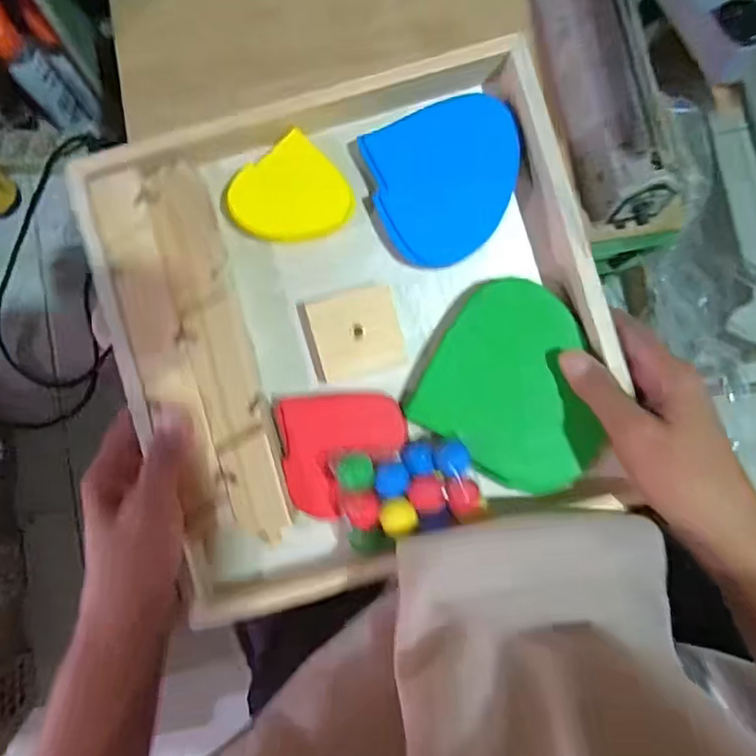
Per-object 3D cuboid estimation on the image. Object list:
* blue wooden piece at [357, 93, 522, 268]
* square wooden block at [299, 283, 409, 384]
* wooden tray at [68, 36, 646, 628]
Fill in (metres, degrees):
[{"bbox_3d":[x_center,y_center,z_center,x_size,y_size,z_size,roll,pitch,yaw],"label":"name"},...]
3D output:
[{"bbox_3d":[0.042,-0.116,0.345,0.090,0.006,0.085,-23,93,2],"label":"blue wooden piece"},{"bbox_3d":[-0.014,-0.026,0.346,0.054,0.013,0.046,-16,83,-4],"label":"square wooden block"},{"bbox_3d":[-0.009,-0.030,0.343,0.264,0.058,0.274,-18,83,-5],"label":"wooden tray"}]

